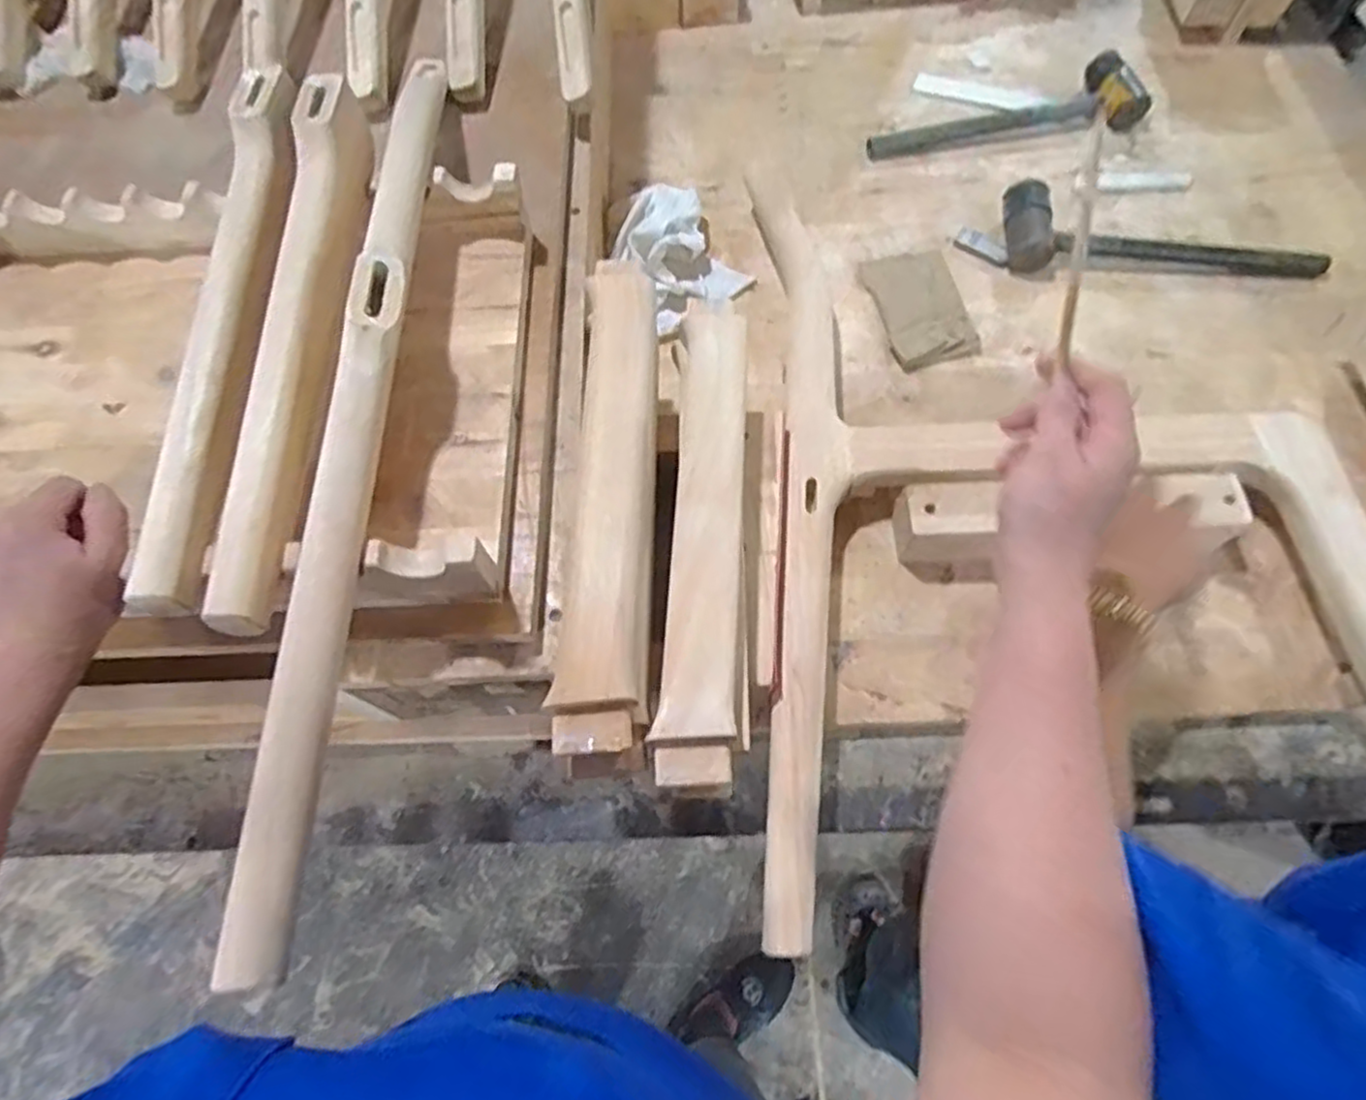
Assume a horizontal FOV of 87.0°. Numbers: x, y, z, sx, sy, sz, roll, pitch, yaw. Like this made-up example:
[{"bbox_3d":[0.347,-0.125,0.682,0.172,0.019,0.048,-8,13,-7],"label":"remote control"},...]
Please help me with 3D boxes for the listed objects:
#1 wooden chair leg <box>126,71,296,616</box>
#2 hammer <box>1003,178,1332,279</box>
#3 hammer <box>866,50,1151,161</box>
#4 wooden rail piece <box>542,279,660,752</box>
[{"bbox_3d":[-0.319,-0.168,0.490,0.047,0.034,0.422,-2,66,1],"label":"wooden chair leg"},{"bbox_3d":[0.525,-0.347,0.789,0.334,0.044,0.094,4,66,4],"label":"hammer"},{"bbox_3d":[0.387,-0.537,0.874,0.321,0.043,0.089,-8,66,-1],"label":"hammer"},{"bbox_3d":[-0.053,-0.052,0.536,0.068,0.046,0.395,1,66,3],"label":"wooden rail piece"}]

